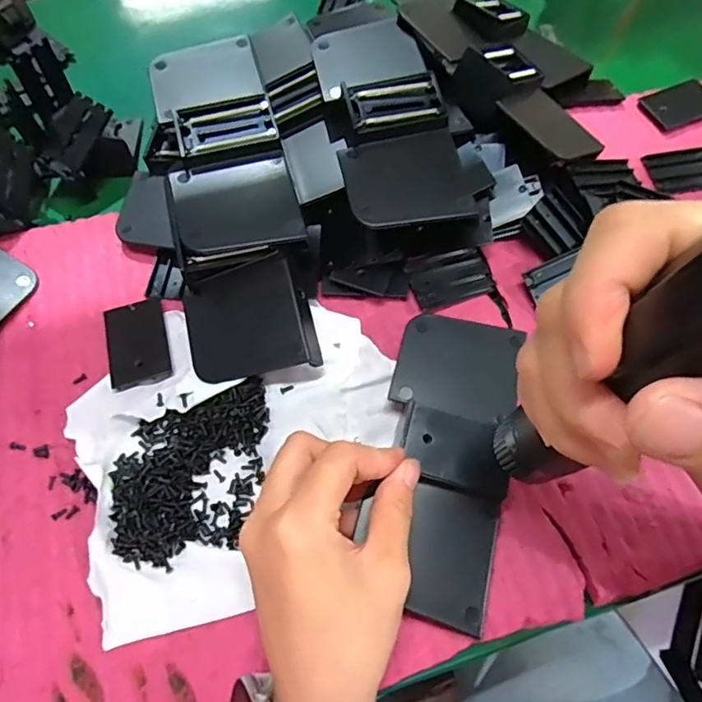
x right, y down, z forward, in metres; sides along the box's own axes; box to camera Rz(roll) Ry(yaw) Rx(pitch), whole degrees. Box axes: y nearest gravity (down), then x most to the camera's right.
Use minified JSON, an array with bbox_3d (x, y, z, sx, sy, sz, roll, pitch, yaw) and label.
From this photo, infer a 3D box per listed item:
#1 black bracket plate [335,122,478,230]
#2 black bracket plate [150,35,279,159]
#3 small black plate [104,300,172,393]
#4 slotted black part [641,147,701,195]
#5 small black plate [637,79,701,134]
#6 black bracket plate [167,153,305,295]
[{"bbox_3d":[0.033,-0.101,0.325,0.070,0.009,0.064,-11,66,-5],"label":"black bracket plate"},{"bbox_3d":[-0.090,-0.165,0.348,0.068,0.009,0.097,-15,66,-7],"label":"black bracket plate"},{"bbox_3d":[-0.130,-0.006,0.332,0.035,0.005,0.054,-16,67,-7],"label":"small black plate"},{"bbox_3d":[0.245,-0.132,0.401,0.054,0.007,0.036,-4,66,-2],"label":"slotted black part"},{"bbox_3d":[0.253,-0.189,0.422,0.059,0.006,0.034,-23,68,-10],"label":"small black plate"},{"bbox_3d":[-0.068,-0.082,0.323,0.073,0.012,0.065,-15,77,-5],"label":"black bracket plate"}]

